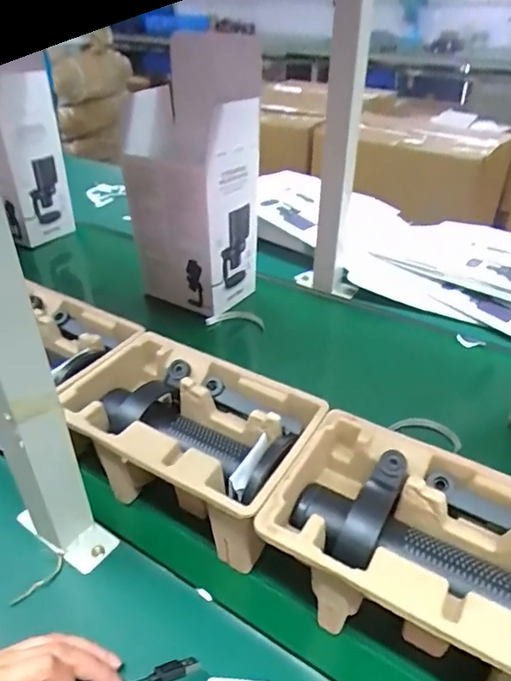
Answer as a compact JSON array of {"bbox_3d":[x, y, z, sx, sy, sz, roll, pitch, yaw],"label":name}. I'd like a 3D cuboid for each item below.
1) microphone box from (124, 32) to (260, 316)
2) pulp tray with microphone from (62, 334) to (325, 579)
[{"bbox_3d":[-0.091,-0.196,0.760,0.121,0.302,0.195,-27,41,-32],"label":"microphone box"},{"bbox_3d":[-0.064,0.104,0.492,0.231,0.116,0.137,18,39,27],"label":"pulp tray with microphone"}]

